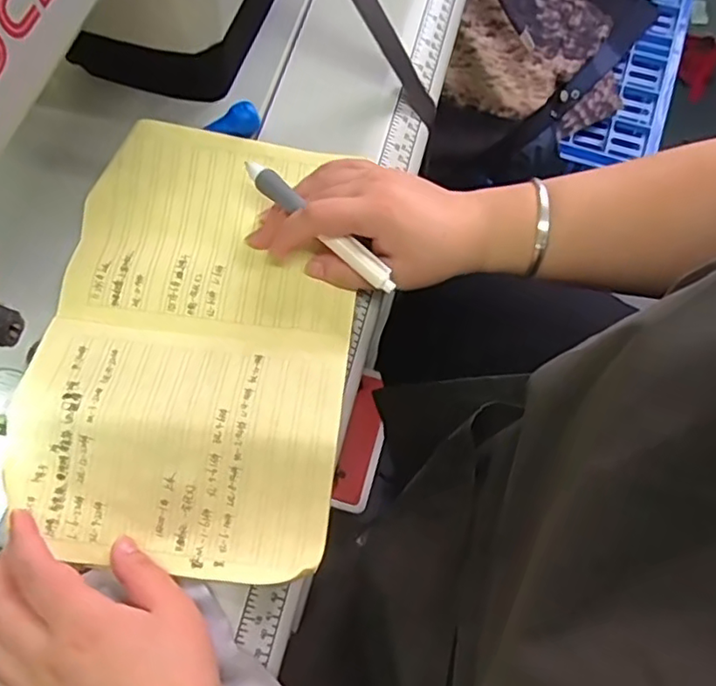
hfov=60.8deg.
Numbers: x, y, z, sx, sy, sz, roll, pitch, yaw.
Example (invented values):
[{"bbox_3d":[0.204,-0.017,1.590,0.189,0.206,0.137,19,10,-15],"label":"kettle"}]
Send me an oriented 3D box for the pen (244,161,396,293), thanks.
[{"bbox_3d":[-0.024,-0.075,0.384,0.122,0.008,0.013,39,75,6],"label":"pen"}]

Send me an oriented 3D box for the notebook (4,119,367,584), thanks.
[{"bbox_3d":[-0.101,-0.011,0.386,0.187,0.020,0.283,7,70,0],"label":"notebook"}]

